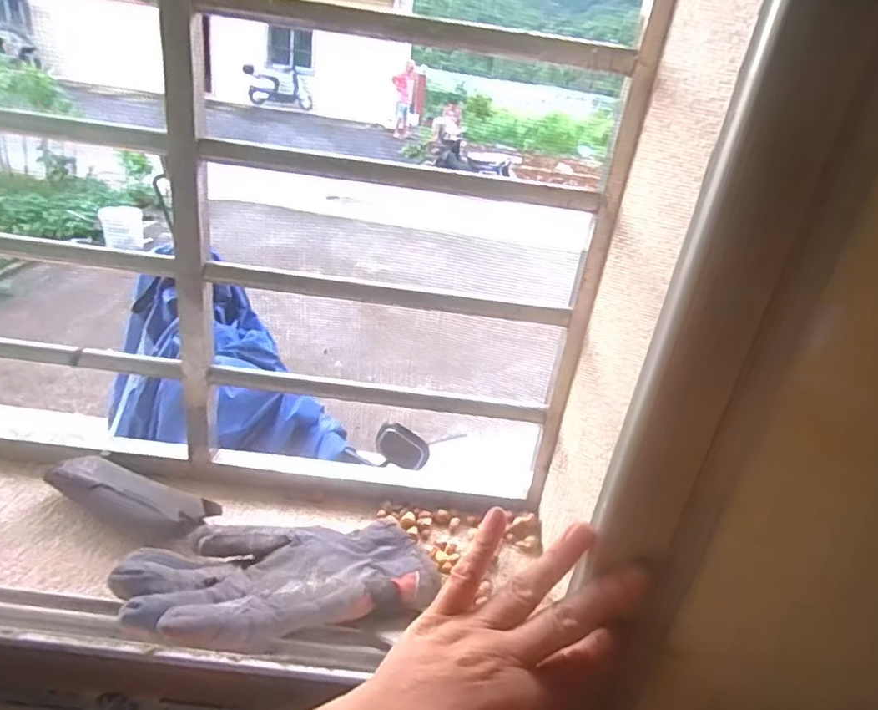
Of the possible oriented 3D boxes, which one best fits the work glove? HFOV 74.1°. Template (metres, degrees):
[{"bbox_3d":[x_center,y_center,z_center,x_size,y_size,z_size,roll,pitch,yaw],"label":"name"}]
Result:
[{"bbox_3d":[-0.125,0.183,0.486,0.248,0.020,0.135,5,11,-25],"label":"work glove"}]

